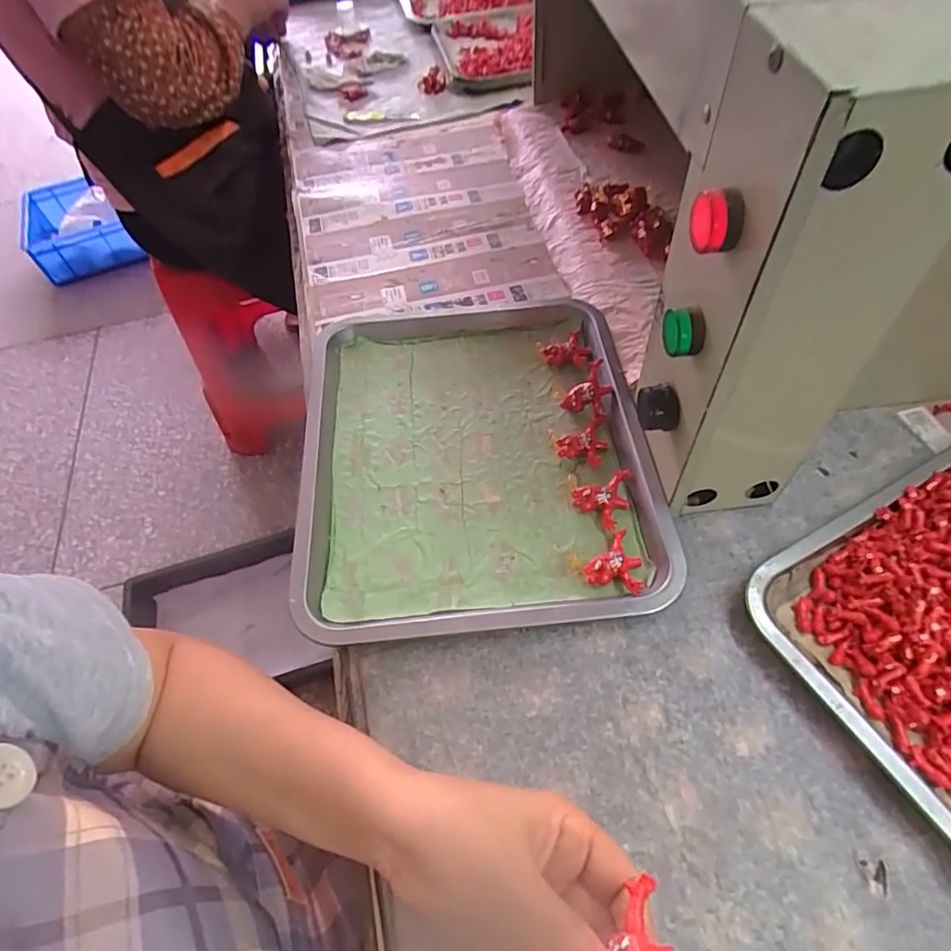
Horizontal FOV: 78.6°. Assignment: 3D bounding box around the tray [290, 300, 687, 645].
[{"bbox_3d":[-0.005,-0.024,0.463,0.266,0.025,0.308,-7,54,0],"label":"tray"}]

